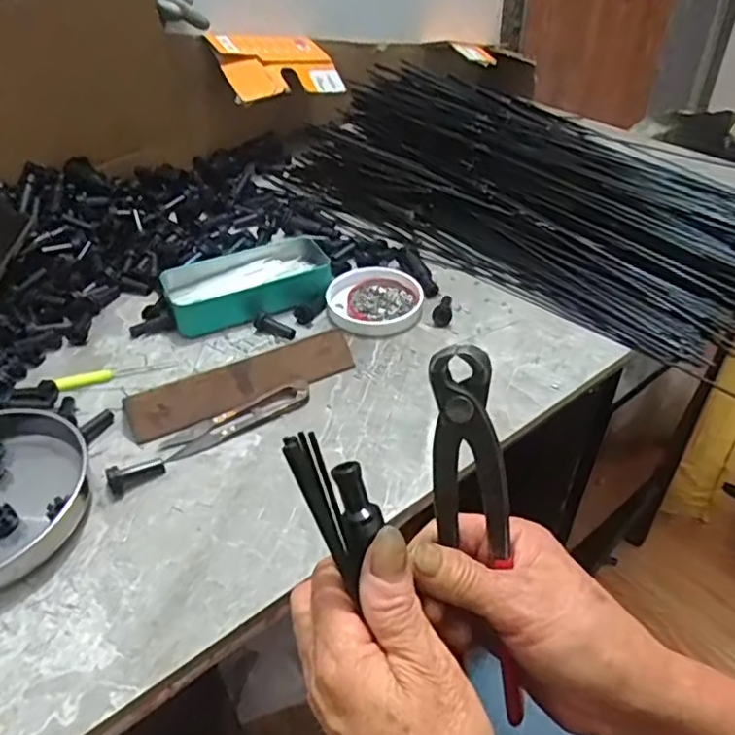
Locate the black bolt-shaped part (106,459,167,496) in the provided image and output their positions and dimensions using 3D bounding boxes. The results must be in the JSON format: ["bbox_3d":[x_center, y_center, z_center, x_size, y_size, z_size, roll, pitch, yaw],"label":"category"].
[{"bbox_3d":[-0.160,0.072,0.432,0.037,0.017,0.012,-23,45,-23],"label":"black bolt-shaped part"}]

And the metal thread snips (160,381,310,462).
[{"bbox_3d":[-0.097,0.041,0.477,0.115,0.007,0.025,-25,44,-20],"label":"metal thread snips"}]

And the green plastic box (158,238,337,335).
[{"bbox_3d":[-0.105,-0.085,0.587,0.163,0.031,0.085,-23,44,-18],"label":"green plastic box"}]

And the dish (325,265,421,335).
[{"bbox_3d":[0.008,-0.063,0.580,0.088,0.013,0.085,-1,41,1],"label":"dish"}]

